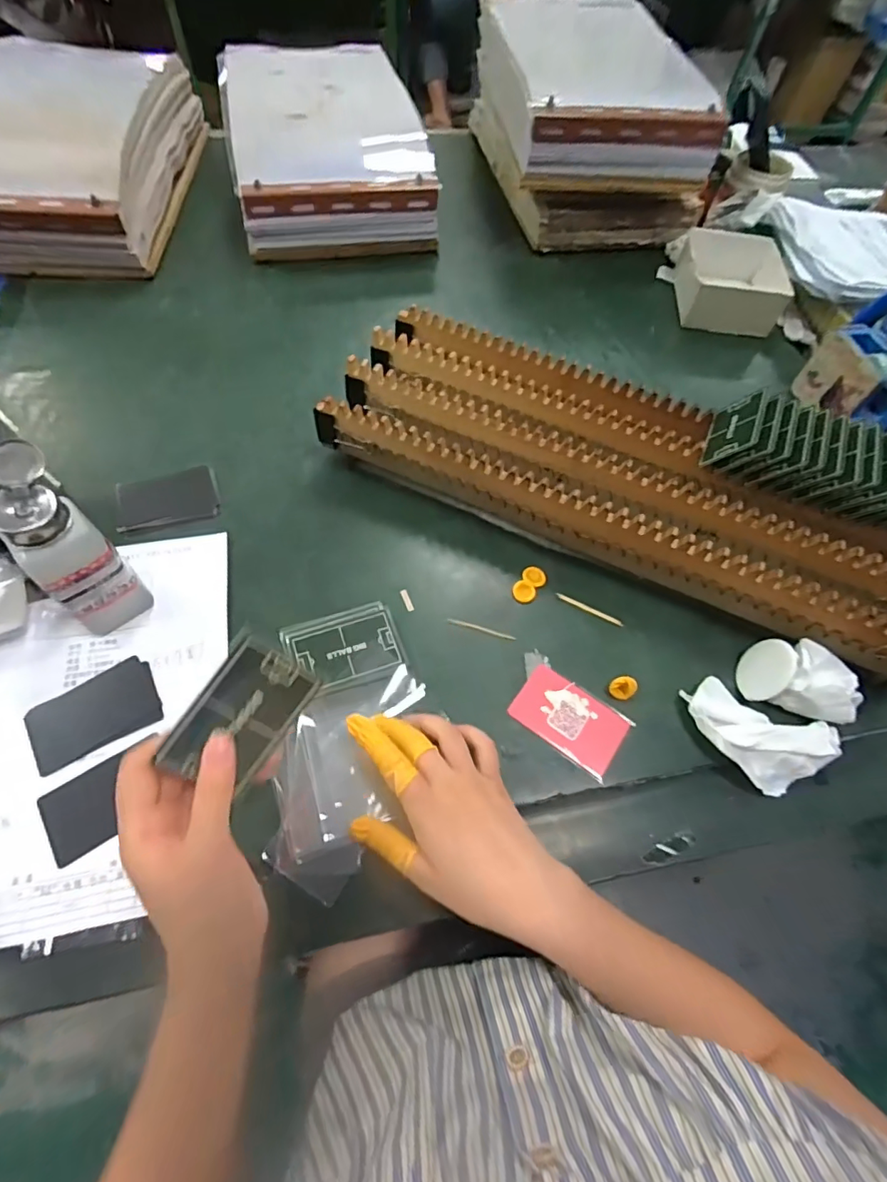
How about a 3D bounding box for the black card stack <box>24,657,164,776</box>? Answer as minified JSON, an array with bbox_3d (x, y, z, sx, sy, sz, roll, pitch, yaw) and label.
[{"bbox_3d":[-0.267,0.094,0.397,0.088,0.008,0.055,-28,66,-17],"label":"black card stack"}]

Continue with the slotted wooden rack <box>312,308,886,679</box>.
[{"bbox_3d":[0.175,-0.107,0.487,0.574,0.073,0.186,25,63,11],"label":"slotted wooden rack"}]

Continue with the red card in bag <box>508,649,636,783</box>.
[{"bbox_3d":[0.098,0.098,0.418,0.096,0.004,0.059,35,65,16],"label":"red card in bag"}]

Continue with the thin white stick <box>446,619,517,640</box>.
[{"bbox_3d":[0.034,0.033,0.456,0.061,0.004,0.005,17,62,7],"label":"thin white stick"}]

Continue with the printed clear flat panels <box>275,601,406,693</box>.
[{"bbox_3d":[-0.083,0.045,0.429,0.088,0.008,0.069,-18,63,-12],"label":"printed clear flat panels"}]

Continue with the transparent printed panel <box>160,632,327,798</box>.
[{"bbox_3d":[-0.111,0.068,0.288,0.078,0.053,0.009,-52,29,-4],"label":"transparent printed panel"}]

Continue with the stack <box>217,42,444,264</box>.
[{"bbox_3d":[-0.174,-0.656,0.759,0.254,0.109,0.389,-11,62,-9],"label":"stack"}]

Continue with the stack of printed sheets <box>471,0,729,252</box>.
[{"bbox_3d":[0.211,-0.705,0.773,0.270,0.164,0.414,-4,61,-5],"label":"stack of printed sheets"}]

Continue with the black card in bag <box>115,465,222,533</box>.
[{"bbox_3d":[-0.267,-0.090,0.504,0.093,0.005,0.065,-13,62,-10],"label":"black card in bag"}]

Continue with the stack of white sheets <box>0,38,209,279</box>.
[{"bbox_3d":[-0.514,-0.612,0.711,0.268,0.120,0.432,0,61,-3],"label":"stack of white sheets"}]

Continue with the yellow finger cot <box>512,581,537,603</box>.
[{"bbox_3d":[0.073,0.001,0.469,0.021,0.004,0.020,1,61,-2],"label":"yellow finger cot"}]

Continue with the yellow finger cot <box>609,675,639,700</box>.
[{"bbox_3d":[0.148,0.079,0.422,0.018,0.011,0.018,1,61,-2],"label":"yellow finger cot"}]

